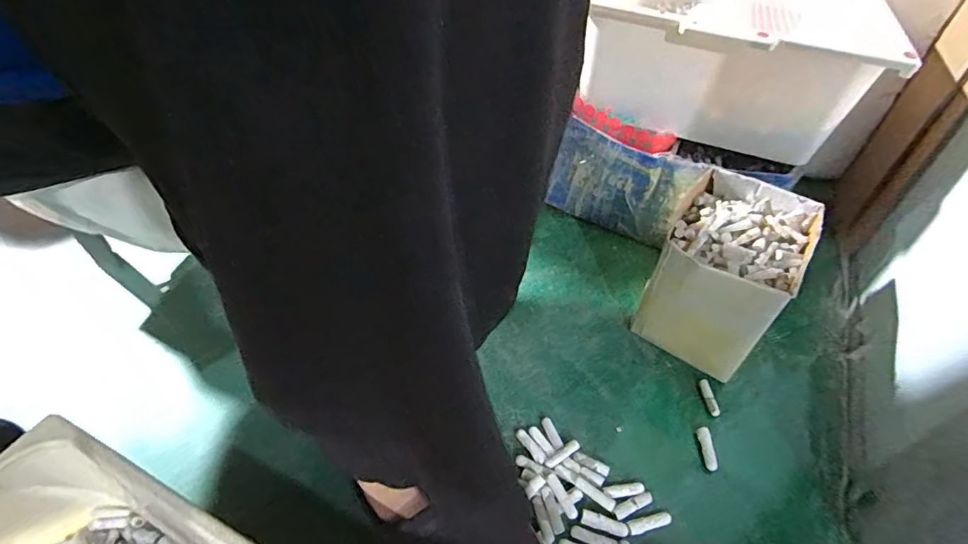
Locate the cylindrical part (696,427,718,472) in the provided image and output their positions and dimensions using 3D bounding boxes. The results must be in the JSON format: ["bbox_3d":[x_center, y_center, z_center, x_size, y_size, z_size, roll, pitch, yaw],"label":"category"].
[{"bbox_3d":[0.189,0.149,0.402,0.009,0.012,0.038,6,47,5],"label":"cylindrical part"}]

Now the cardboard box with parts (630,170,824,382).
[{"bbox_3d":[0.226,0.002,0.458,0.112,0.128,0.147,27,52,22],"label":"cardboard box with parts"}]

